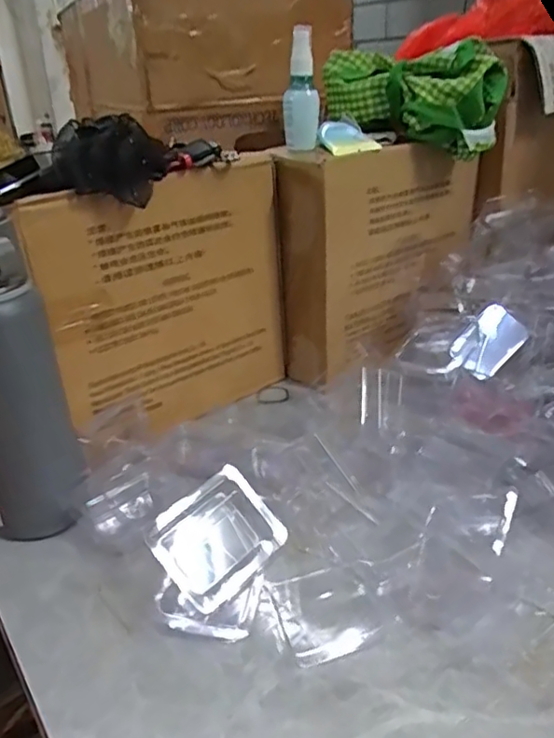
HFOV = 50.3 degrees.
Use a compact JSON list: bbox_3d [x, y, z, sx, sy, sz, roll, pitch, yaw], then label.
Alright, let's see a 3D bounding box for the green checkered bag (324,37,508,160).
[{"bbox_3d":[0.148,-0.307,0.674,0.080,0.100,0.206,-22,33,-34],"label":"green checkered bag"}]

